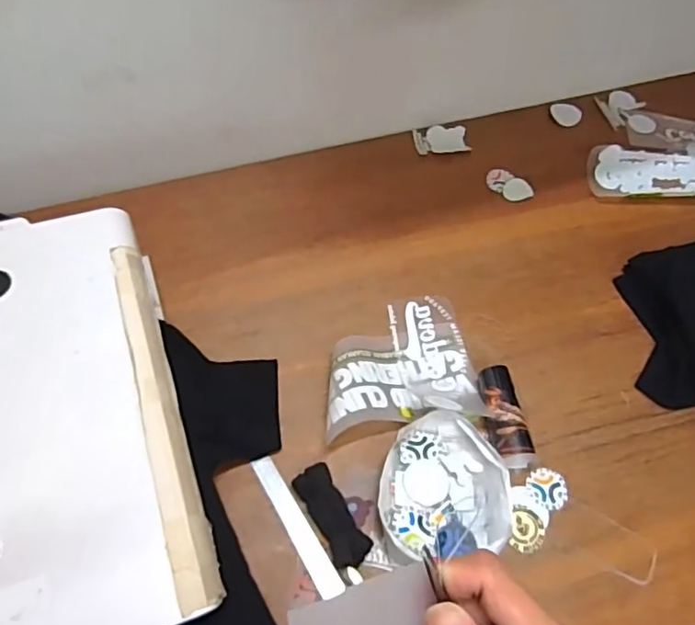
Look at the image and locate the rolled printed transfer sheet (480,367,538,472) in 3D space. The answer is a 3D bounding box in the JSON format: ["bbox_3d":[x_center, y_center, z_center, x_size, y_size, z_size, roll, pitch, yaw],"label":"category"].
[{"bbox_3d":[0.216,0.144,0.810,0.058,0.047,0.142,-9,61,-9],"label":"rolled printed transfer sheet"}]

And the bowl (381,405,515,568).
[{"bbox_3d":[0.127,0.227,0.759,0.163,0.042,0.191,11,60,3],"label":"bowl"}]

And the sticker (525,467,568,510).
[{"bbox_3d":[0.271,0.236,0.788,0.054,0.004,0.052,-2,56,3],"label":"sticker"}]

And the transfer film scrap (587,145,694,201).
[{"bbox_3d":[0.584,-0.264,1.093,0.257,0.028,0.133,3,60,-2],"label":"transfer film scrap"}]

